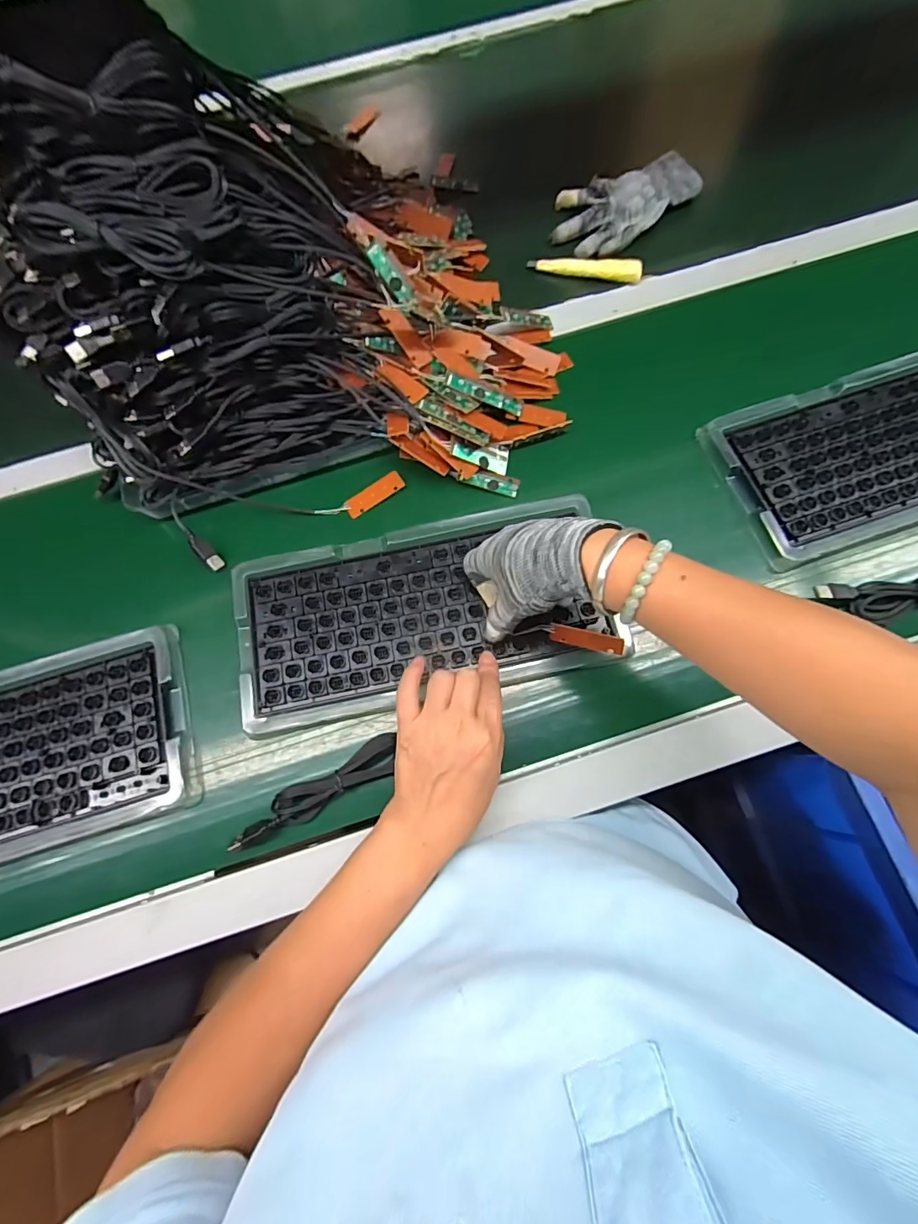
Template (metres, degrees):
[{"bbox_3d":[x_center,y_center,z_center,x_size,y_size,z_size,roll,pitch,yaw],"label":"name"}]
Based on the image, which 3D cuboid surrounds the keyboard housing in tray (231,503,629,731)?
[{"bbox_3d":[-0.033,-0.001,0.417,0.318,0.024,0.153,-12,72,-2],"label":"keyboard housing in tray"}]

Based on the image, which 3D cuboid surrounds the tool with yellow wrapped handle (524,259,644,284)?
[{"bbox_3d":[0.137,-0.376,0.517,0.121,0.017,0.018,9,73,5],"label":"tool with yellow wrapped handle"}]

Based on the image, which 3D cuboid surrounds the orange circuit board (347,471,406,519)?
[{"bbox_3d":[-0.082,-0.114,0.458,0.060,0.004,0.020,-33,81,-1],"label":"orange circuit board"}]

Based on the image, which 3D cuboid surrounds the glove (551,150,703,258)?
[{"bbox_3d":[0.181,-0.469,0.540,0.167,0.027,0.101,-35,74,-9],"label":"glove"}]

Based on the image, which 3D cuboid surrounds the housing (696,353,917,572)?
[{"bbox_3d":[0.405,-0.161,0.434,0.321,0.017,0.156,-18,72,-4],"label":"housing"}]

